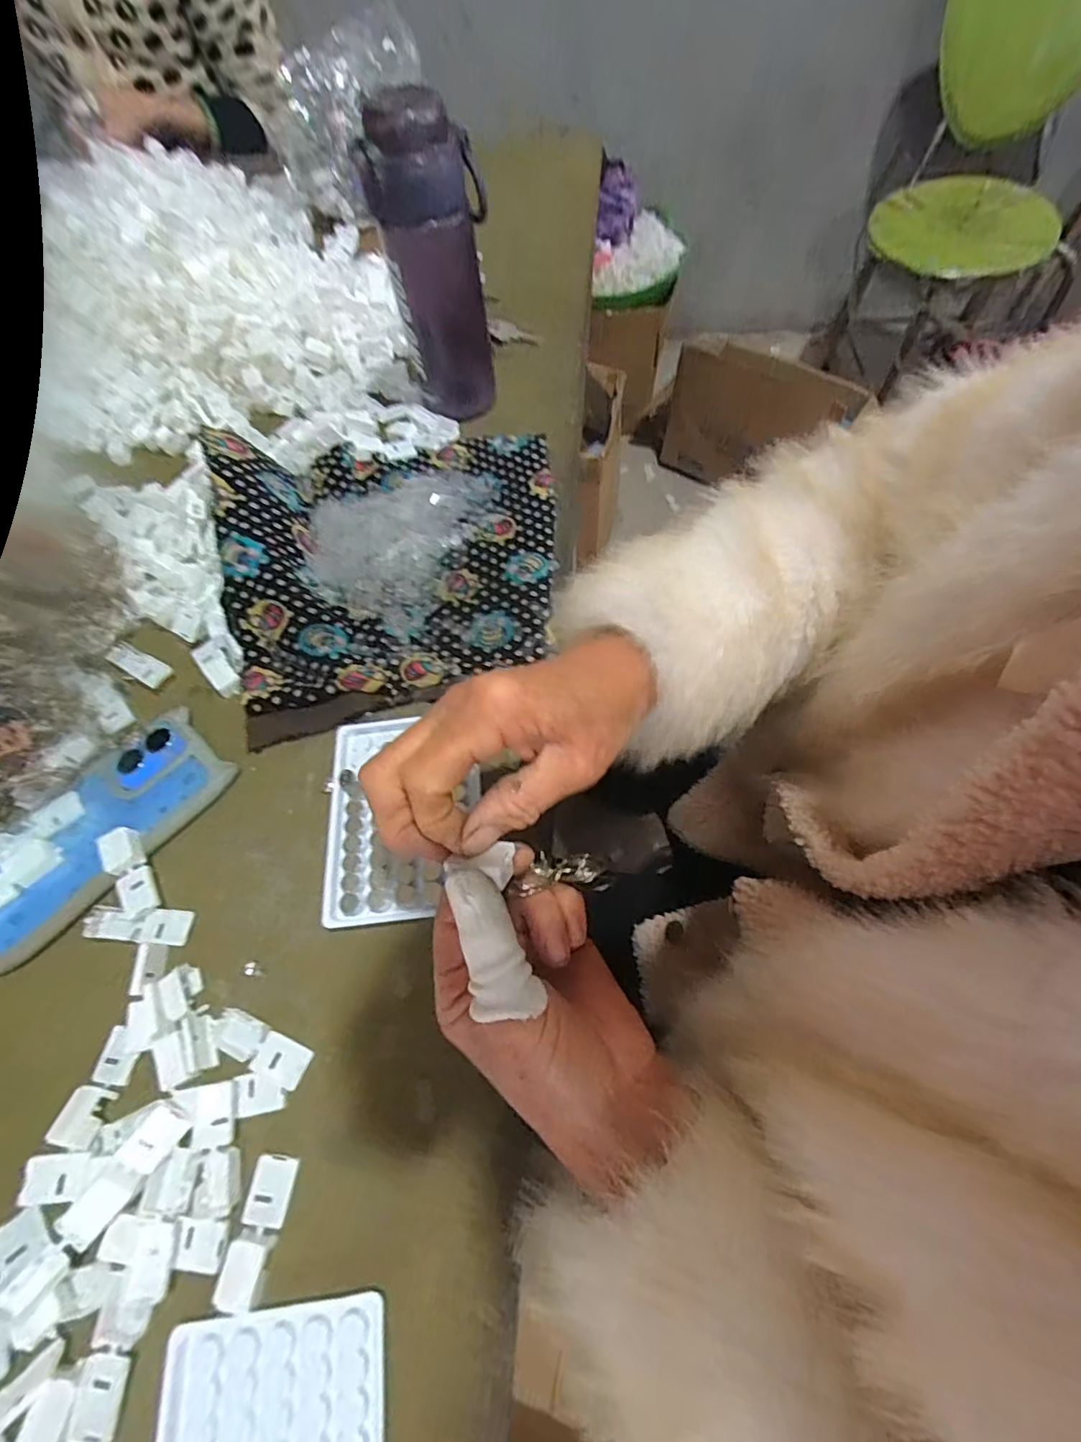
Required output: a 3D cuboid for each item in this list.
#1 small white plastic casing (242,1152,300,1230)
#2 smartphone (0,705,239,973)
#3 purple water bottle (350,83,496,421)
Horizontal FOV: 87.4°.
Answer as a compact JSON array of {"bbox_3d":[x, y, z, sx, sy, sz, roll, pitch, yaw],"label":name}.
[{"bbox_3d":[-0.130,0.225,0.272,0.021,0.004,0.027,5,63,6],"label":"small white plastic casing"},{"bbox_3d":[-0.286,0.071,0.358,0.081,0.014,0.171,39,71,20],"label":"smartphone"},{"bbox_3d":[-0.083,-0.363,0.461,0.062,0.198,0.058,17,65,12],"label":"purple water bottle"}]

